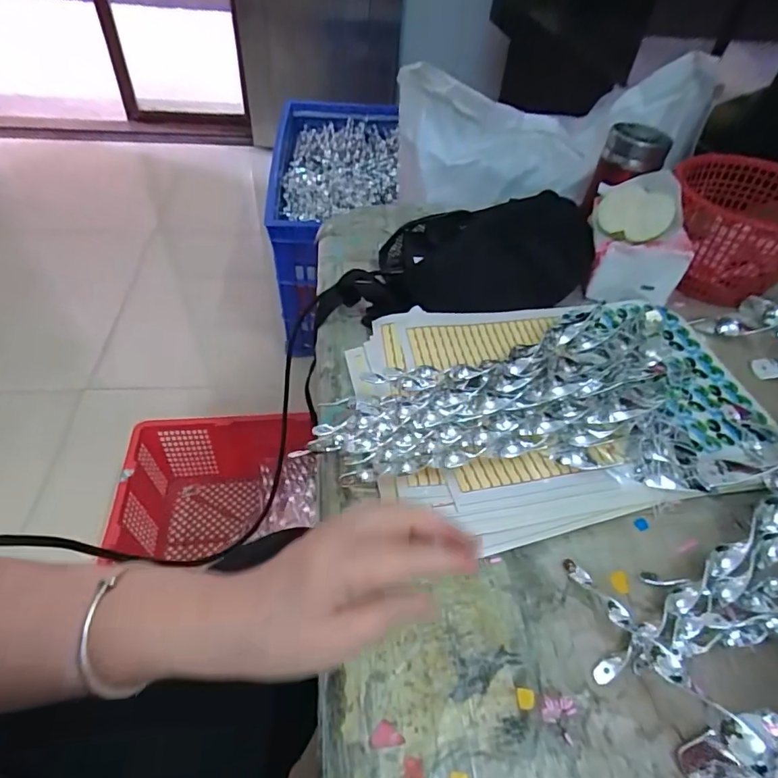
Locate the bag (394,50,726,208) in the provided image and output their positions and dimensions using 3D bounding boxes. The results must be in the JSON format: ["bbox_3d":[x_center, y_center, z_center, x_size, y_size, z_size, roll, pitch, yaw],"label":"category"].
[{"bbox_3d":[0.237,-0.391,0.746,0.428,0.170,0.165,0,47,-5],"label":"bag"}]

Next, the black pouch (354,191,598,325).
[{"bbox_3d":[0.109,-0.151,0.571,0.299,0.061,0.145,-16,51,-19],"label":"black pouch"}]

